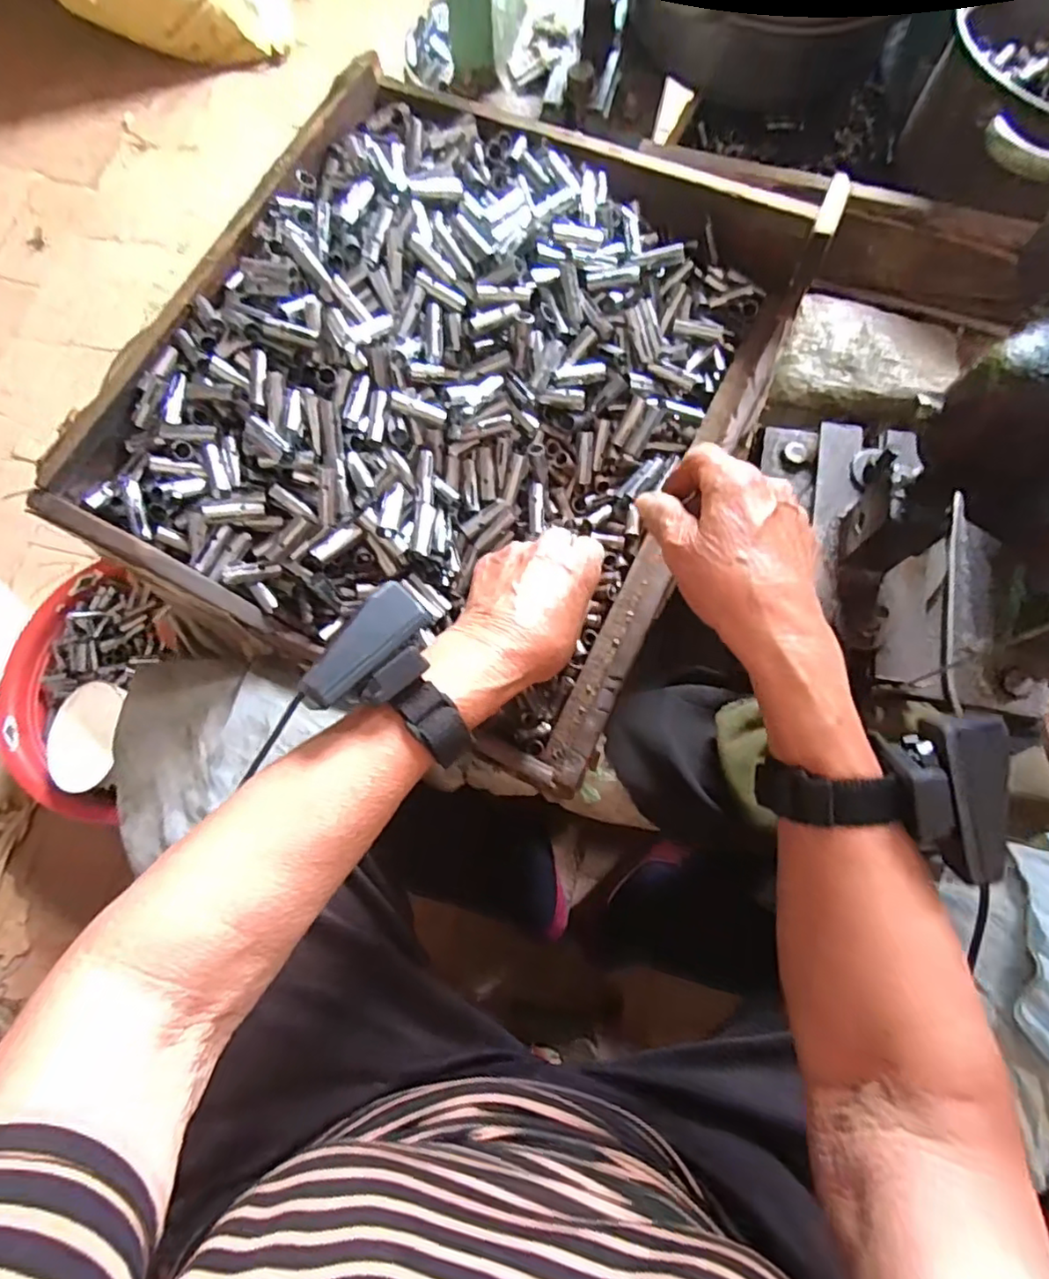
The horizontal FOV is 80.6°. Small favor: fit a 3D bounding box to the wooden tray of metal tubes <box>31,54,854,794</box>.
[{"bbox_3d":[-0.047,-0.184,0.438,0.390,0.062,0.426,28,84,-4],"label":"wooden tray of metal tubes"}]

